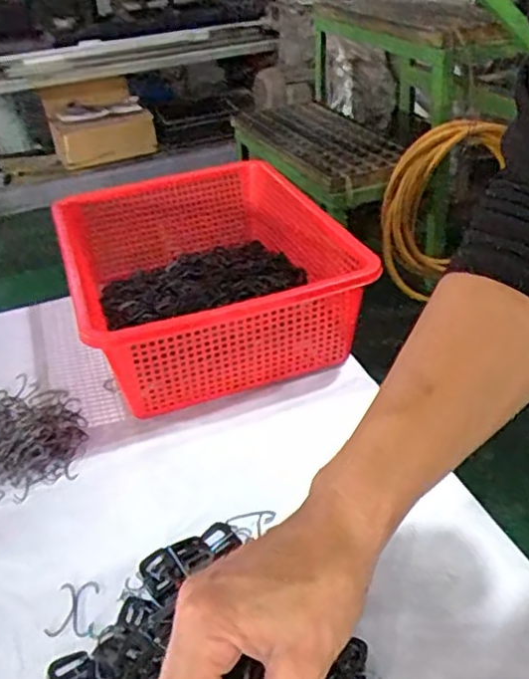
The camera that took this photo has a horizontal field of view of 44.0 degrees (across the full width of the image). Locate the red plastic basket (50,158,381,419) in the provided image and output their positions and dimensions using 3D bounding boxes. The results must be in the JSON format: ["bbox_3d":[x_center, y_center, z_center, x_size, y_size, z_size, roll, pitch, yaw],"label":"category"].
[{"bbox_3d":[-0.078,-0.073,0.728,0.255,0.128,0.348,-13,34,-16],"label":"red plastic basket"}]

